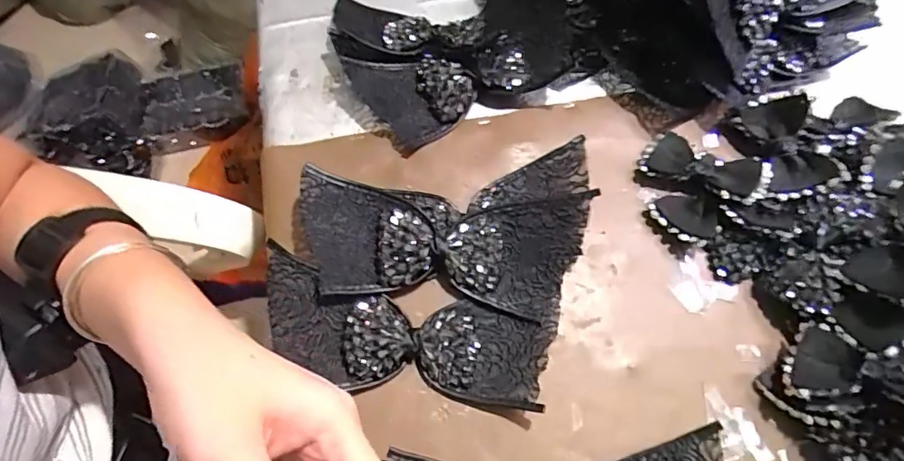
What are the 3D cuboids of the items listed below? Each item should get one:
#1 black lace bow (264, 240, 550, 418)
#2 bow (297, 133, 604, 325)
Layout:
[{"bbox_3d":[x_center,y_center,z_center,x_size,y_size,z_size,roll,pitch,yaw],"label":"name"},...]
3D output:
[{"bbox_3d":[-0.033,0.076,0.343,0.196,0.034,0.080,11,65,3],"label":"black lace bow"},{"bbox_3d":[-0.008,-0.011,0.380,0.210,0.033,0.134,6,65,1],"label":"bow"}]

